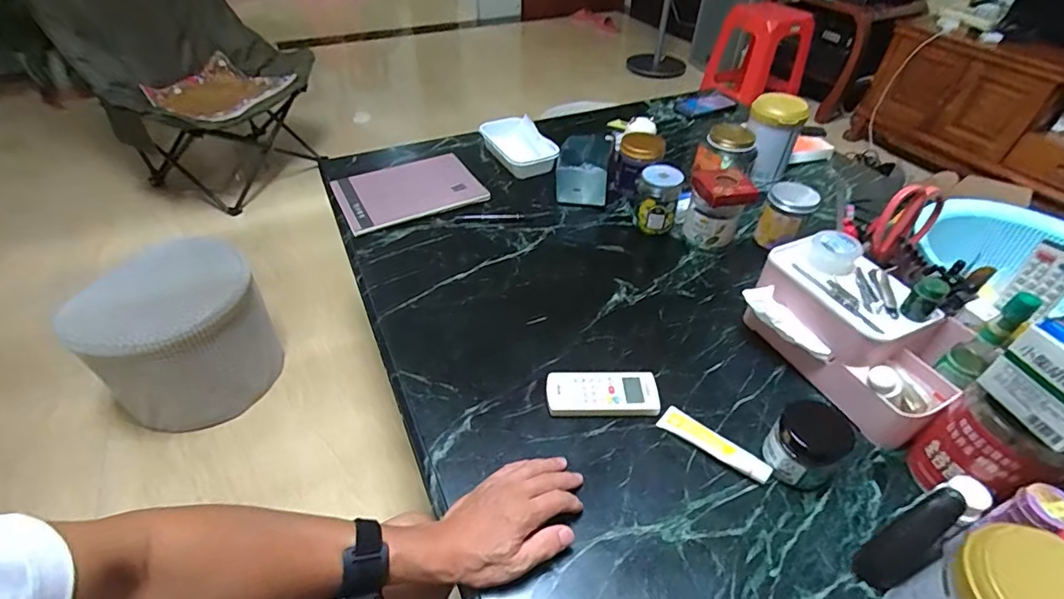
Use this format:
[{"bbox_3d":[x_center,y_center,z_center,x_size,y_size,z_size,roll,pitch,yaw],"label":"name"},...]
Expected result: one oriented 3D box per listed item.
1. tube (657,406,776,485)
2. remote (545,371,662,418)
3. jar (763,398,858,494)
[{"bbox_3d":[0.205,0.161,0.563,0.124,0.013,0.032,30,50,27],"label":"tube"},{"bbox_3d":[0.086,0.116,0.608,0.134,0.018,0.056,-1,43,-2],"label":"remote"},{"bbox_3d":[0.288,0.155,0.526,0.060,0.078,0.066,1,43,-1],"label":"jar"}]

